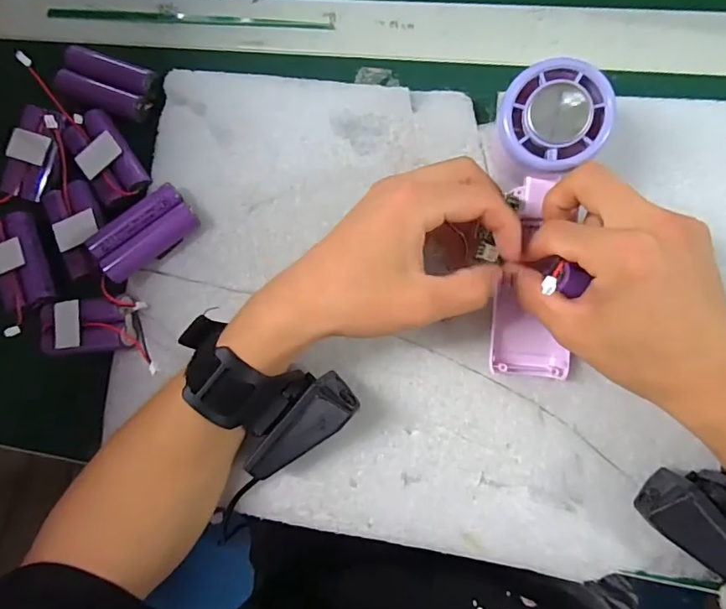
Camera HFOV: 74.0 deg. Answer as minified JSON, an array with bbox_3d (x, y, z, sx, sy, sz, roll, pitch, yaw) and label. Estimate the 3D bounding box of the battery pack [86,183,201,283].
[{"bbox_3d":[-0.141,-0.046,0.313,0.065,0.023,0.032,-41,81,1],"label":"battery pack"}]

